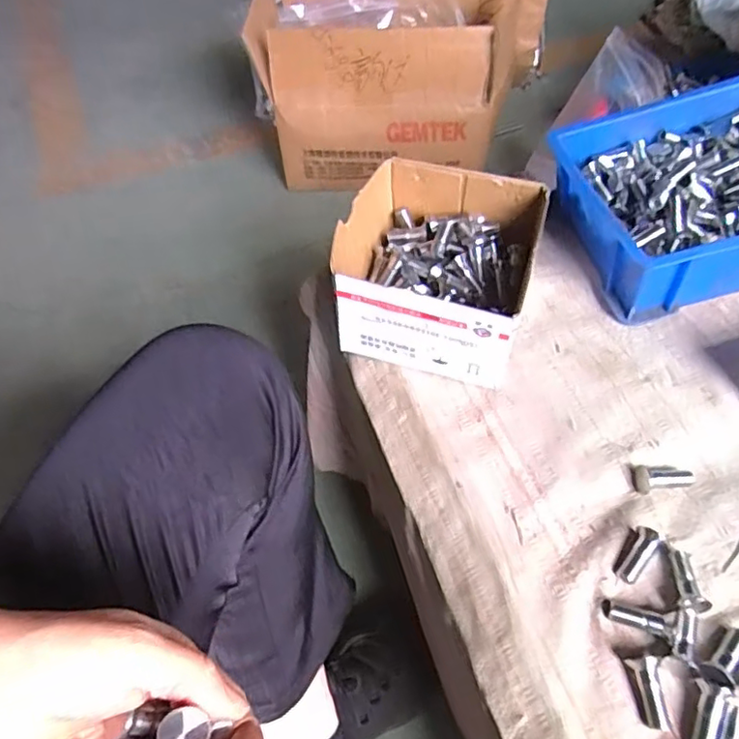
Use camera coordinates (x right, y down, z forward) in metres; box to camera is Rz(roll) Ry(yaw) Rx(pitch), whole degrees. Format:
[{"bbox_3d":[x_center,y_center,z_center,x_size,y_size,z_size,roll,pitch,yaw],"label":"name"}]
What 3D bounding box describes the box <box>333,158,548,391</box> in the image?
[{"bbox_3d":[0.052,-0.080,0.480,0.142,0.077,0.147,16,55,13],"label":"box"}]

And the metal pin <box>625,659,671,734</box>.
[{"bbox_3d":[0.151,0.175,0.333,0.013,0.015,0.035,-6,66,-1],"label":"metal pin"}]

